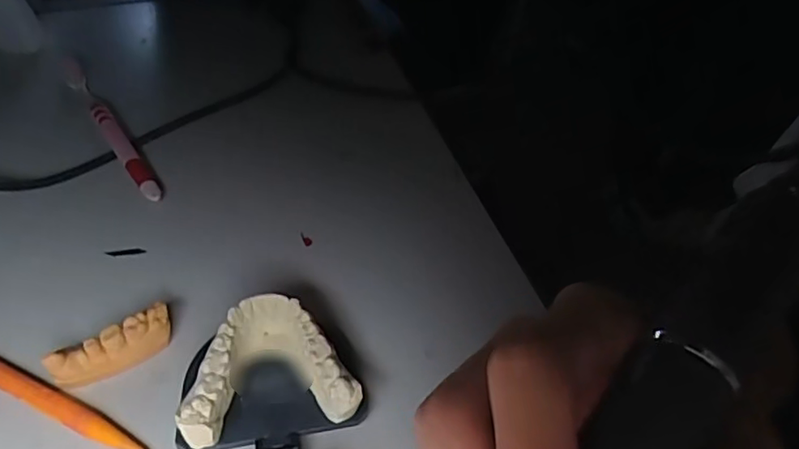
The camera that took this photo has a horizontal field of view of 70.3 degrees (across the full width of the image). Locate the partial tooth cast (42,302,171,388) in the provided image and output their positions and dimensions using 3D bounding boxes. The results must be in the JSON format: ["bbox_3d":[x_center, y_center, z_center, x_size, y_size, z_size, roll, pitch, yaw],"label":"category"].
[{"bbox_3d":[-0.122,0.055,0.245,0.049,0.020,0.013,-26,53,-27],"label":"partial tooth cast"}]

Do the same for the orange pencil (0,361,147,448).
[{"bbox_3d":[-0.162,0.066,0.240,0.137,0.006,0.010,20,47,15],"label":"orange pencil"}]

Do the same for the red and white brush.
[{"bbox_3d":[-0.190,-0.067,0.366,0.012,0.008,0.176,-26,53,-27],"label":"red and white brush"}]

